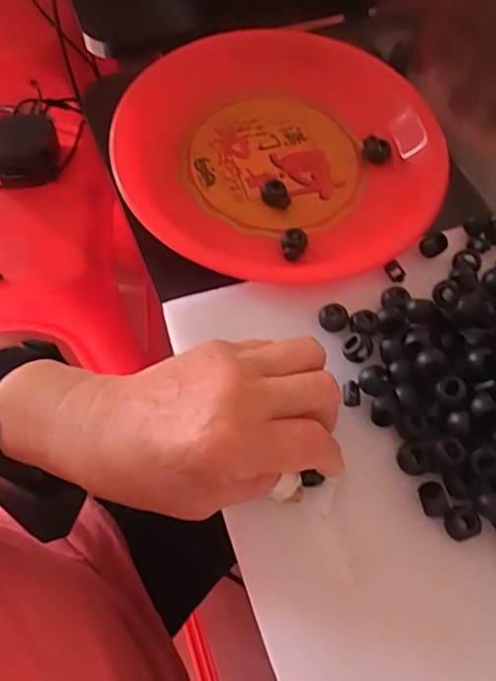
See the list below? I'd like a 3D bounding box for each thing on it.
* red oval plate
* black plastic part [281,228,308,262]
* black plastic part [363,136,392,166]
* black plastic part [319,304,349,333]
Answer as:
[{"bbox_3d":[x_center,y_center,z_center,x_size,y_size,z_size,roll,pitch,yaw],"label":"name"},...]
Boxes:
[{"bbox_3d":[0.020,-0.138,0.392,0.226,0.039,0.226,-6,65,-6],"label":"red oval plate"},{"bbox_3d":[0.031,-0.064,0.364,0.016,0.009,0.023,10,65,2],"label":"black plastic part"},{"bbox_3d":[0.097,-0.142,0.410,0.021,0.016,0.014,19,65,6],"label":"black plastic part"},{"bbox_3d":[0.052,-0.014,0.333,0.017,0.008,0.015,4,65,-1],"label":"black plastic part"}]

